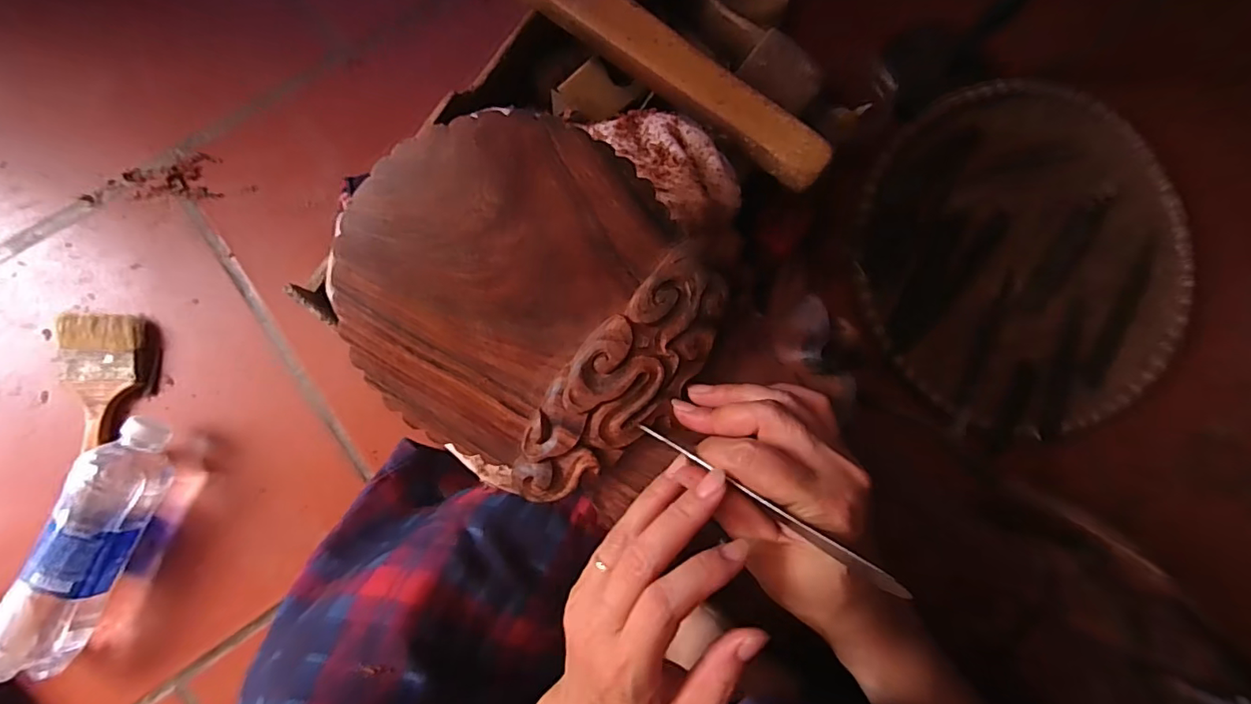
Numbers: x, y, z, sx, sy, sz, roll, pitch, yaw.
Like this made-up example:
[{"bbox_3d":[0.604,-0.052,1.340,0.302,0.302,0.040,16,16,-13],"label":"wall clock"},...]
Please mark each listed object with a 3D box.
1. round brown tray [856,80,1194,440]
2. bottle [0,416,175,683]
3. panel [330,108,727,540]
[{"bbox_3d":[0.389,-0.091,0.533,0.318,0.033,0.330,0,86,-3],"label":"round brown tray"},{"bbox_3d":[-0.437,0.155,0.443,0.056,0.064,0.209,22,84,-2],"label":"bottle"},{"bbox_3d":[-0.051,-0.029,0.277,0.184,0.035,0.189,23,97,-2],"label":"panel"}]

